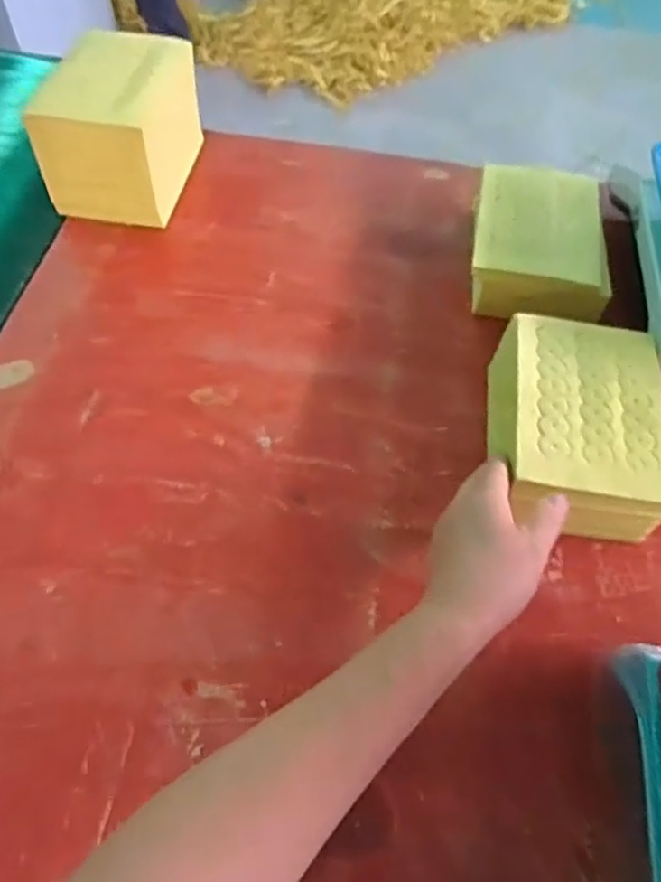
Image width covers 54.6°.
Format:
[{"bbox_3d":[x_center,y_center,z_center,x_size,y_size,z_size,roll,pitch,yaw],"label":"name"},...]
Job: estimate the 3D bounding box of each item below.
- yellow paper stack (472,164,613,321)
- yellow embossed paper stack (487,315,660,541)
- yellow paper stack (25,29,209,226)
[{"bbox_3d":[0.204,-0.186,0.635,0.121,0.063,0.167,10,58,3],"label":"yellow paper stack"},{"bbox_3d":[0.185,-0.006,0.498,0.122,0.068,0.174,7,58,1],"label":"yellow embossed paper stack"},{"bbox_3d":[-0.217,-0.330,0.676,0.115,0.115,0.181,10,58,3],"label":"yellow paper stack"}]

